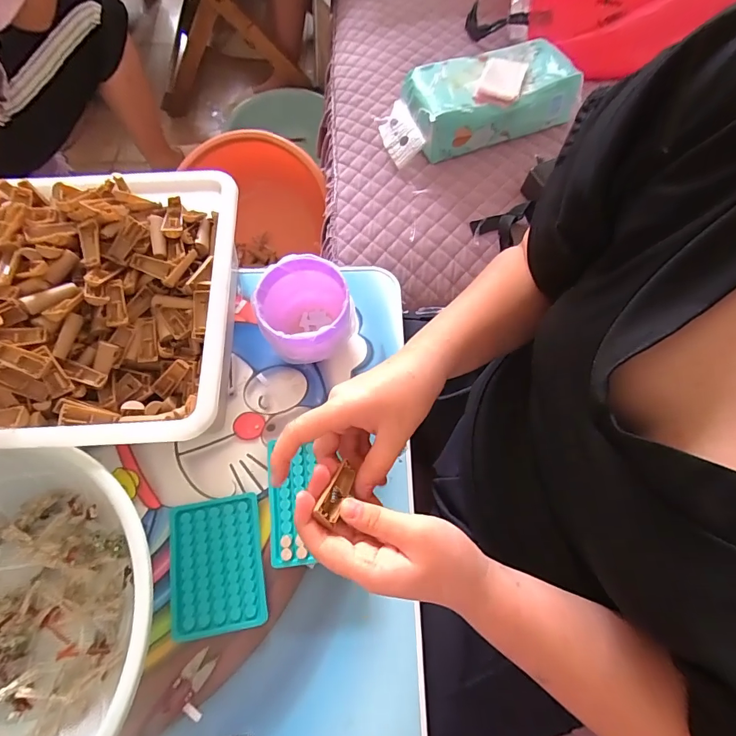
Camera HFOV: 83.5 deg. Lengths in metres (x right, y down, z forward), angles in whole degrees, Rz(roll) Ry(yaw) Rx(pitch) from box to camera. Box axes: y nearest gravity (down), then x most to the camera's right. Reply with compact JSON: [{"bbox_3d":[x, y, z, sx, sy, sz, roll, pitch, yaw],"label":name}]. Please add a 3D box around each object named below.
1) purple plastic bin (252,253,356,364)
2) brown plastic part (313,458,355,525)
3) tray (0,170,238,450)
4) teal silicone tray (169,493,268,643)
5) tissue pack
[{"bbox_3d":[-0.074,-0.063,0.509,0.104,0.088,0.116,-16,69,-5],"label":"purple plastic bin"},{"bbox_3d":[-0.022,0.089,0.297,0.016,0.019,0.047,23,35,10],"label":"brown plastic part"},{"bbox_3d":[-0.351,-0.070,0.448,0.403,0.099,0.319,-2,68,0],"label":"tray"},{"bbox_3d":[-0.164,0.210,0.446,0.098,0.015,0.131,-10,69,-3],"label":"teal silicone tray"},{"bbox_3d":[0.213,-0.474,0.734,0.287,0.096,0.154,-19,69,-7],"label":"tissue pack"}]

